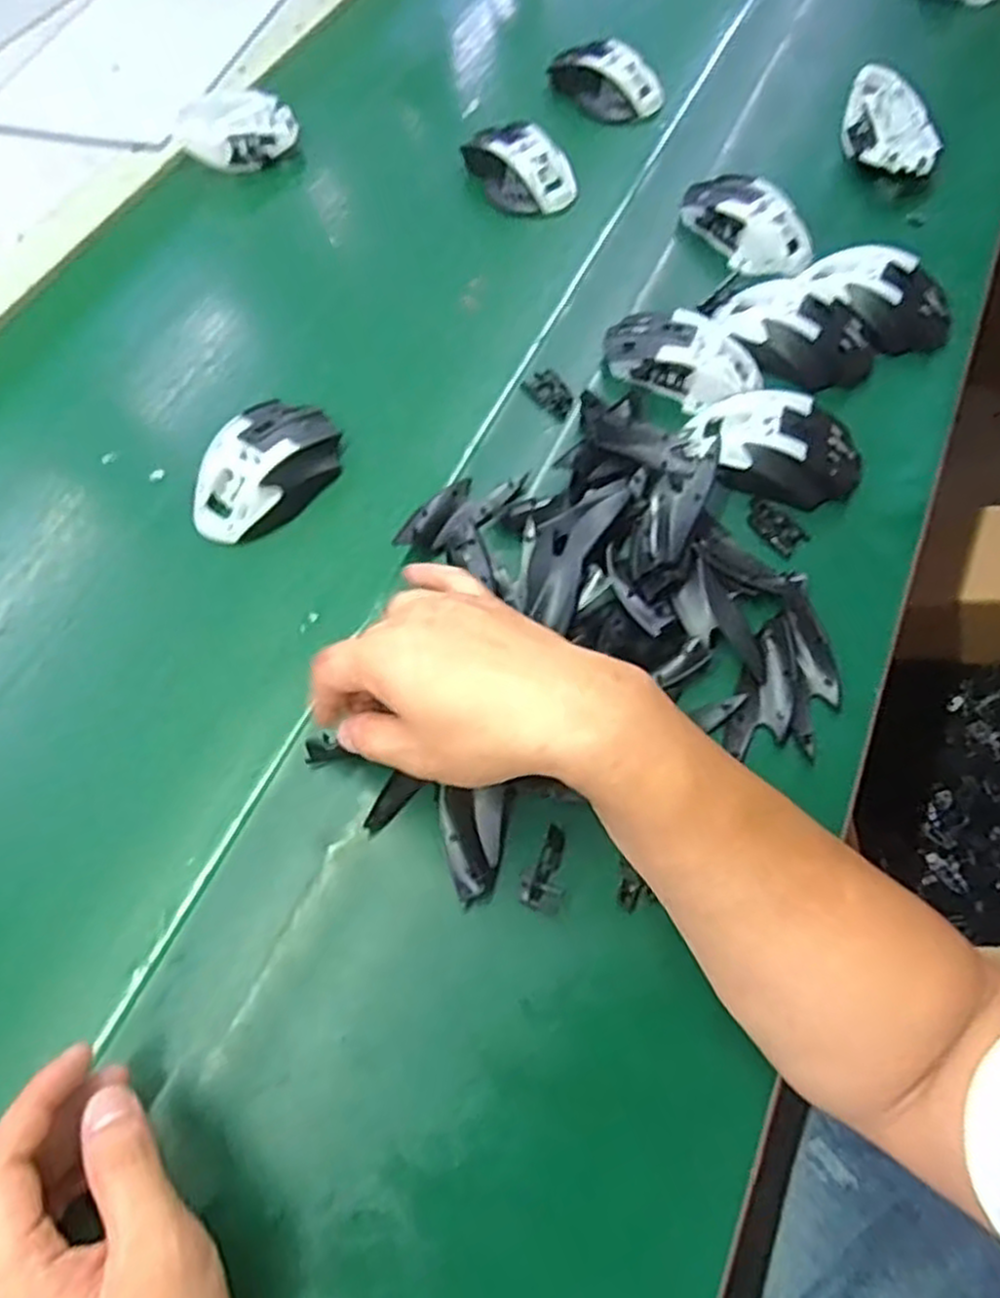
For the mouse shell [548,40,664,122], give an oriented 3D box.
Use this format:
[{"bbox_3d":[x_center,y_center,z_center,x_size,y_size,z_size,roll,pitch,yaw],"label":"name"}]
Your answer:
[{"bbox_3d":[0.100,-0.539,0.736,0.104,0.035,0.055,34,68,17],"label":"mouse shell"}]

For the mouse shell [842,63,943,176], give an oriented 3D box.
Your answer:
[{"bbox_3d":[0.343,-0.463,0.689,0.079,0.038,0.104,-10,63,-4],"label":"mouse shell"}]

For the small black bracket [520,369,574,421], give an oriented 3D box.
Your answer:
[{"bbox_3d":[0.039,-0.184,0.572,0.026,0.011,0.045,-31,66,-14],"label":"small black bracket"}]

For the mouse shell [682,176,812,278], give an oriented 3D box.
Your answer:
[{"bbox_3d":[0.203,-0.352,0.639,0.064,0.036,0.117,-33,68,-16],"label":"mouse shell"}]

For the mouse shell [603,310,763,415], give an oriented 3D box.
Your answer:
[{"bbox_3d":[0.134,-0.214,0.574,0.116,0.040,0.062,24,65,12],"label":"mouse shell"}]

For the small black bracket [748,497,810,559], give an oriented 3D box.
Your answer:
[{"bbox_3d":[0.183,-0.083,0.523,0.024,0.004,0.044,-37,67,-17],"label":"small black bracket"}]

